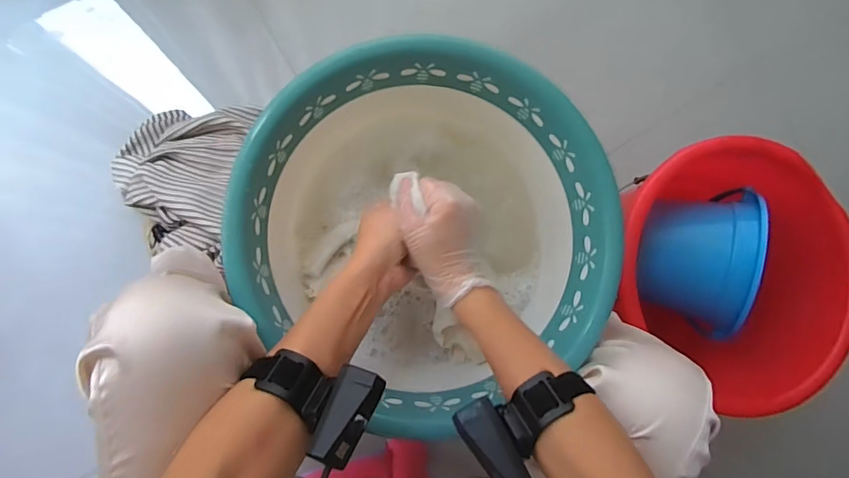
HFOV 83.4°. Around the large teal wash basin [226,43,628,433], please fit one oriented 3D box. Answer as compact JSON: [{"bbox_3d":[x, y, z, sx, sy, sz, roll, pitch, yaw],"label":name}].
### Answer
[{"bbox_3d":[0.008,-0.013,0.498,0.360,0.108,0.336,0,87,-7],"label":"large teal wash basin"}]

